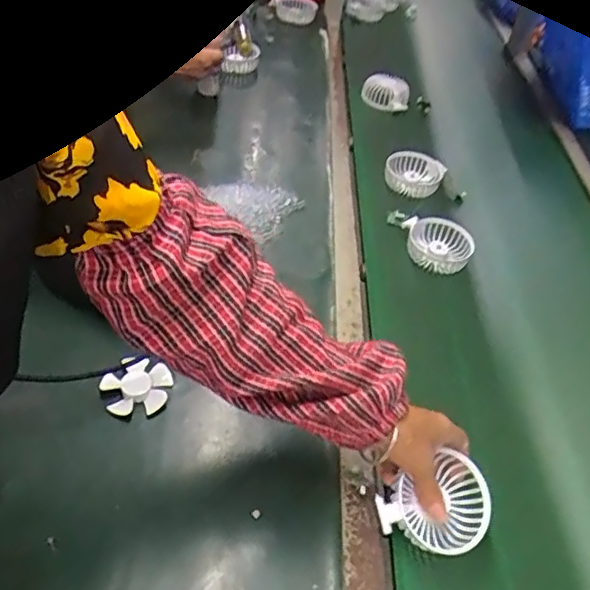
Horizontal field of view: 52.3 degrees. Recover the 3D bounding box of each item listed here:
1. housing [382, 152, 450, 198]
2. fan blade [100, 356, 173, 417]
[{"bbox_3d":[0.194,-0.204,0.983,0.096,0.058,0.070,17,44,12],"label":"housing"},{"bbox_3d":[-0.171,0.100,0.645,0.070,0.023,0.064,3,43,-3],"label":"fan blade"}]

